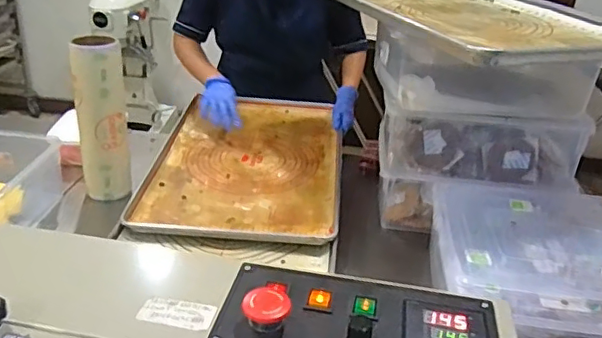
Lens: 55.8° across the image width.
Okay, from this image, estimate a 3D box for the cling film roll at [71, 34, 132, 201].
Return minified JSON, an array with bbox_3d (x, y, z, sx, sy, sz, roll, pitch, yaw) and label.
[{"bbox_3d":[-0.390,-0.109,1.108,0.095,0.280,0.095,-4,28,-14],"label":"cling film roll"}]

